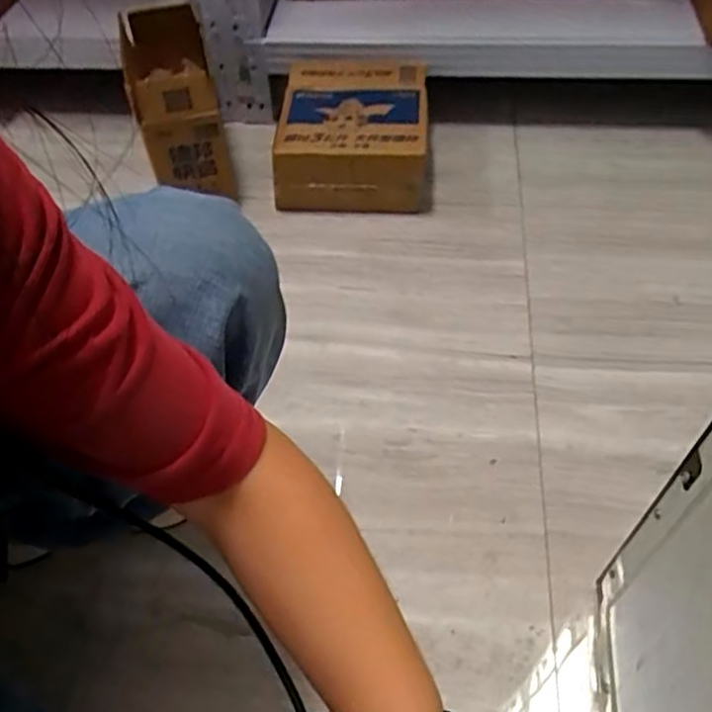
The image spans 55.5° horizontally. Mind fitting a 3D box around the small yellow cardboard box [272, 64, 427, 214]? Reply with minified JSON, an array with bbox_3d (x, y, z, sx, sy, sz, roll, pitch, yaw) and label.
[{"bbox_3d":[-0.005,-0.300,0.924,0.191,0.095,0.213,2,53,4],"label":"small yellow cardboard box"}]

